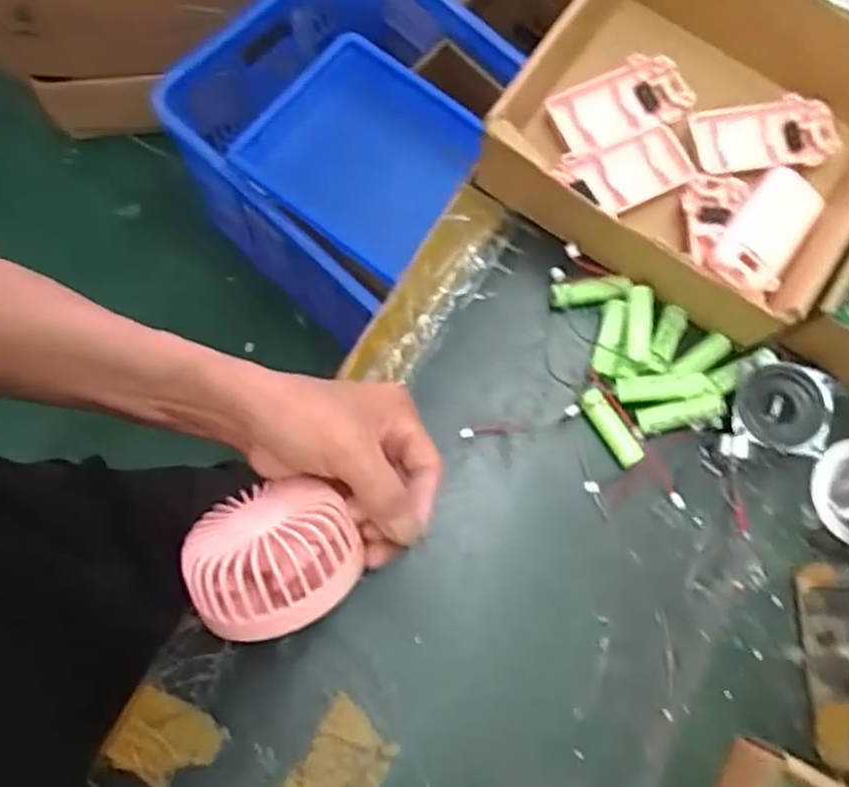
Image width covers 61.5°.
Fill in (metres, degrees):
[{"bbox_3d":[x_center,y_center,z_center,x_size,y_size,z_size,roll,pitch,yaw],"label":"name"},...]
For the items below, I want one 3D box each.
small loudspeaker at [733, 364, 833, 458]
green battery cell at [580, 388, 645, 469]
[{"bbox_3d":[0.213,0.009,0.431,0.053,0.030,0.052,14,76,3],"label":"small loudspeaker"},{"bbox_3d":[0.114,0.022,0.437,0.015,0.012,0.052,-33,79,-8],"label":"green battery cell"}]

